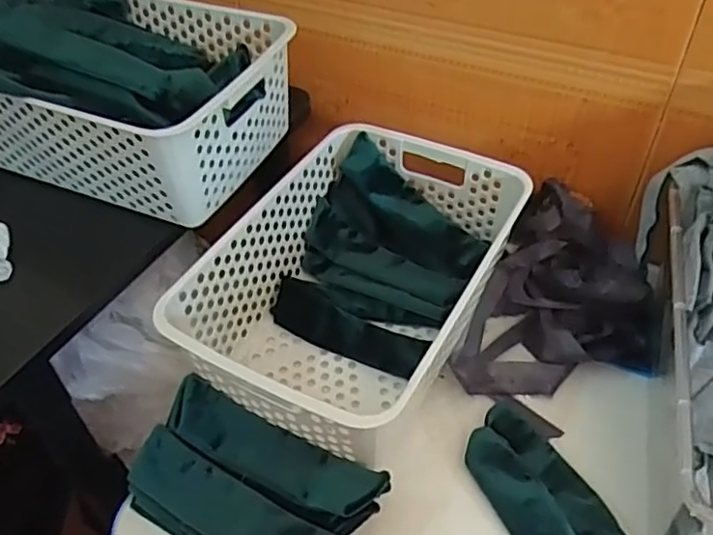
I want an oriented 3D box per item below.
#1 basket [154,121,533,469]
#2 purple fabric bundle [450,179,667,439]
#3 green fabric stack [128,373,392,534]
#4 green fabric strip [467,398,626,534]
[{"bbox_3d":[0.003,0.011,0.565,0.207,0.110,0.312,21,51,21],"label":"basket"},{"bbox_3d":[0.192,0.034,0.564,0.150,0.071,0.237,18,50,19],"label":"purple fabric bundle"},{"bbox_3d":[-0.079,0.163,0.466,0.179,0.035,0.100,22,51,22],"label":"green fabric stack"},{"bbox_3d":[0.142,0.173,0.456,0.070,0.024,0.183,-19,48,-15],"label":"green fabric strip"}]

